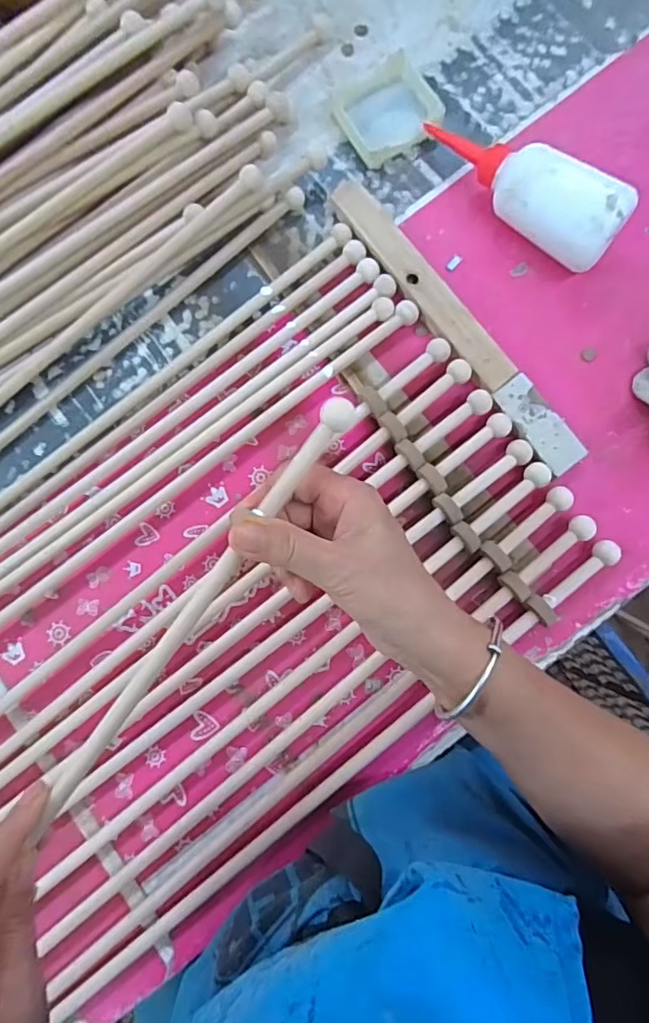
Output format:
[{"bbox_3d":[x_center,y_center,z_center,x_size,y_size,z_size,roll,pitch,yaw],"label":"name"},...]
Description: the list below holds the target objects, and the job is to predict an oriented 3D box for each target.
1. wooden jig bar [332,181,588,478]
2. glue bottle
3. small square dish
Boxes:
[{"bbox_3d":[0.103,-0.150,0.432,0.029,0.018,0.287,-37,83,-3],"label":"wooden jig bar"},{"bbox_3d":[0.150,-0.258,0.425,0.175,0.061,0.053,37,85,5],"label":"glue bottle"},{"bbox_3d":[0.054,-0.344,0.459,0.078,0.016,0.074,-33,83,-3],"label":"small square dish"}]

